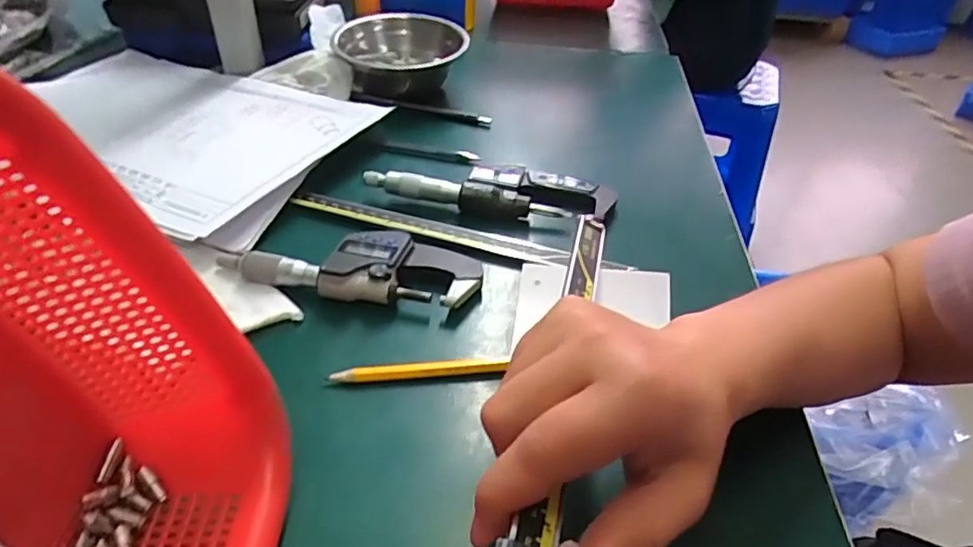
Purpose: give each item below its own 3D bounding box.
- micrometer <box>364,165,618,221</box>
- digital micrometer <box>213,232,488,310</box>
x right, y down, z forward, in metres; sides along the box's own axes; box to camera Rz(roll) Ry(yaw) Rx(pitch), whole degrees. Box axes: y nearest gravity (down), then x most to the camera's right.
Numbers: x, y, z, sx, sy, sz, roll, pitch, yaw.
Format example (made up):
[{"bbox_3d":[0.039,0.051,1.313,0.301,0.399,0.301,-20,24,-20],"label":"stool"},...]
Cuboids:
[{"bbox_3d":[0.003,-0.064,0.447,0.184,0.022,0.046,6,39,3],"label":"micrometer"},{"bbox_3d":[-0.082,-0.007,0.366,0.155,0.022,0.052,6,39,3],"label":"digital micrometer"}]

